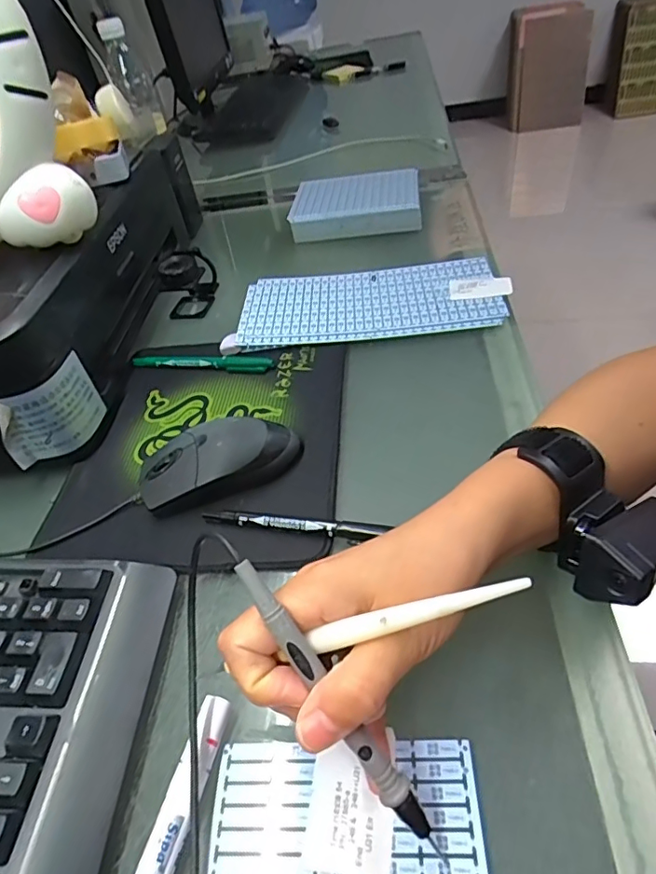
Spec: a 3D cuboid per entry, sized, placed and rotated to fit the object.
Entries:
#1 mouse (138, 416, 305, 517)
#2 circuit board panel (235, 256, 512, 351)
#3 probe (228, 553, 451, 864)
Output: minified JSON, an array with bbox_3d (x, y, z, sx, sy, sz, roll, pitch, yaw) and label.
[{"bbox_3d":[-0.075,0.015,0.375,0.112,0.035,0.052,-16,45,-14],"label":"mouse"},{"bbox_3d":[0.040,-0.133,0.520,0.248,0.008,0.120,-4,46,6],"label":"circuit board panel"},{"bbox_3d":[0.005,0.110,0.213,0.011,0.010,0.143,-34,90,-29],"label":"probe"}]

